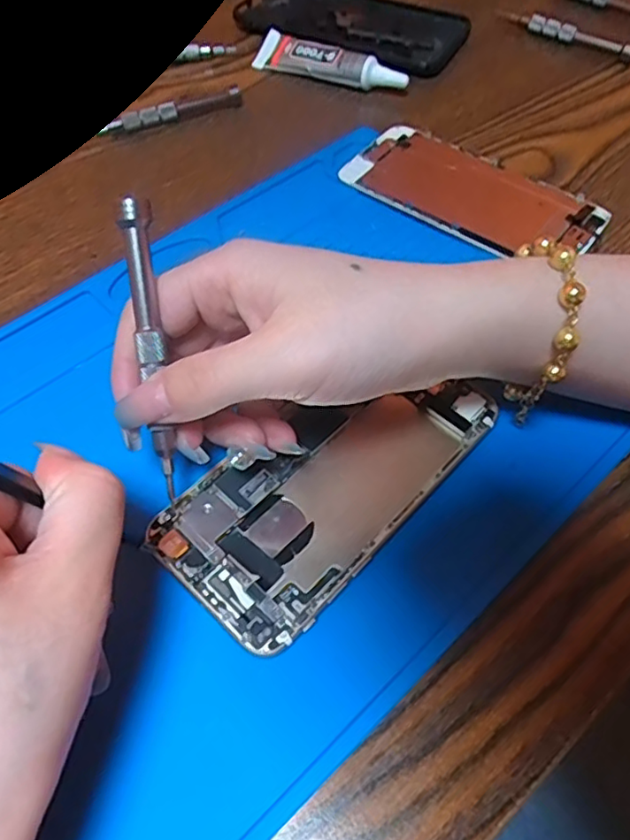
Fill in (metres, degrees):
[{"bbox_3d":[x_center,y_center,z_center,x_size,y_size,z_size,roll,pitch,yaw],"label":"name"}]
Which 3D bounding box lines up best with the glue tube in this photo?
[{"bbox_3d":[0.010,-0.229,0.393,0.104,0.017,0.021,24,60,15],"label":"glue tube"}]

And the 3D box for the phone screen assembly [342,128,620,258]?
[{"bbox_3d":[0.083,-0.121,0.328,0.133,0.010,0.065,32,63,20],"label":"phone screen assembly"}]

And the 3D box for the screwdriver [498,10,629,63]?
[{"bbox_3d":[0.172,-0.267,0.421,0.098,0.011,0.009,33,63,20],"label":"screwdriver"}]

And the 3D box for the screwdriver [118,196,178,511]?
[{"bbox_3d":[-0.054,-0.019,0.207,0.009,0.106,0.011,-5,14,-2],"label":"screwdriver"}]

